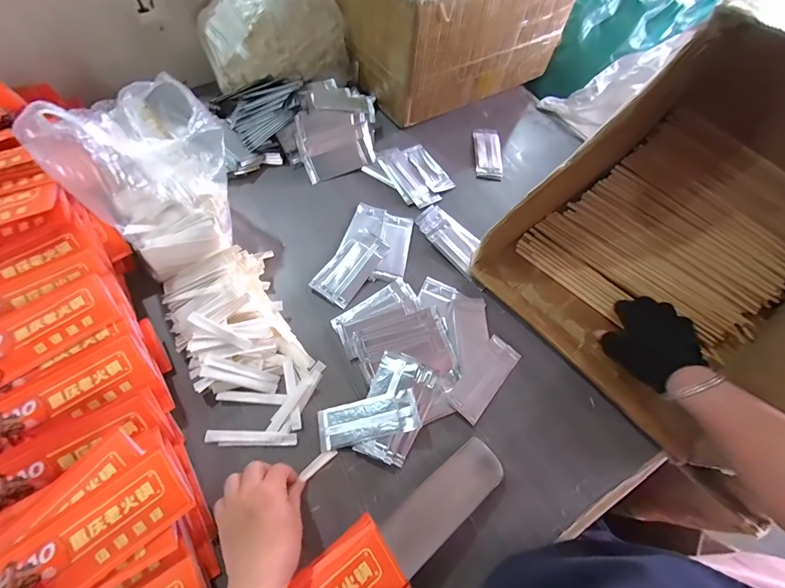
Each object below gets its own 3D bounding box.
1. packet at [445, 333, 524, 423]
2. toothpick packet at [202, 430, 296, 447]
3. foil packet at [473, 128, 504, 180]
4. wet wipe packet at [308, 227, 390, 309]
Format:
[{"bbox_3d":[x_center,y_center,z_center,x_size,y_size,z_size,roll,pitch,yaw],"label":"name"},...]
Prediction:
[{"bbox_3d":[0.125,0.111,0.477,0.047,0.007,0.121,39,67,15],"label":"packet"},{"bbox_3d":[-0.169,0.174,0.428,0.107,0.006,0.018,2,63,-3],"label":"toothpick packet"},{"bbox_3d":[0.185,-0.272,0.685,0.053,0.010,0.134,5,63,-1],"label":"foil packet"},{"bbox_3d":[-0.063,-0.044,0.537,0.064,0.017,0.124,31,66,12],"label":"wet wipe packet"}]

